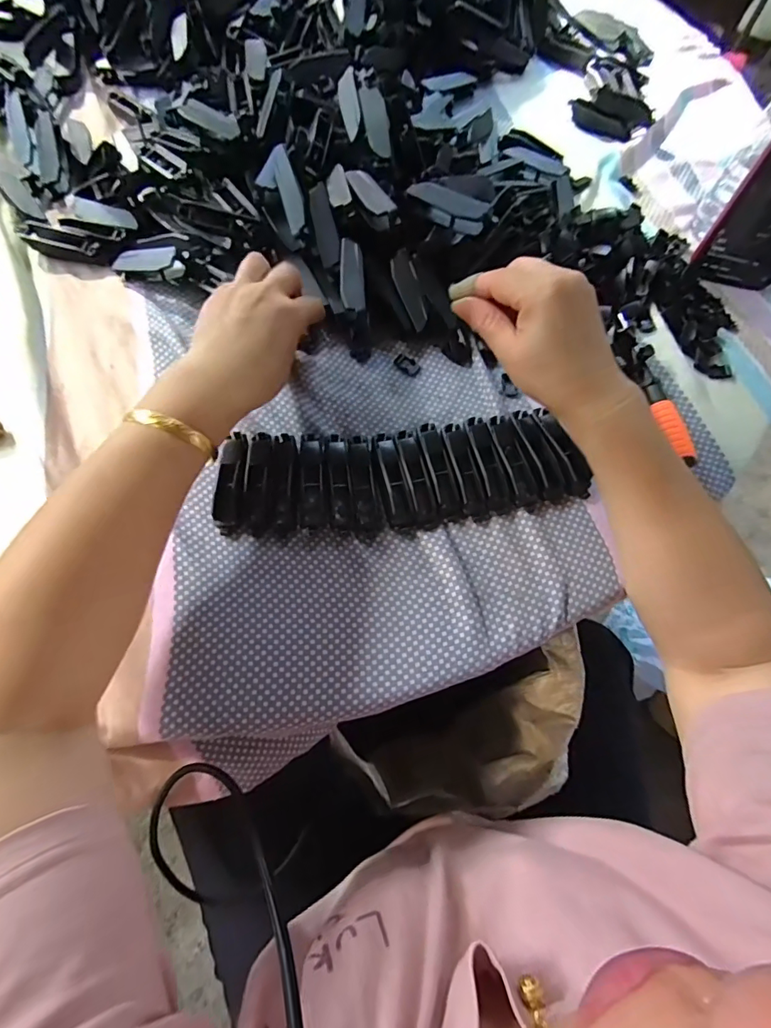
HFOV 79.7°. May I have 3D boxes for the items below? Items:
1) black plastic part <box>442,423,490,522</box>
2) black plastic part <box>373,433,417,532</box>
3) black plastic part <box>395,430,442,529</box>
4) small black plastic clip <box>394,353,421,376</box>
[{"bbox_3d":[0.057,-0.033,0.341,0.017,0.016,0.076,-15,71,-7],"label":"black plastic part"},{"bbox_3d":[0.006,-0.025,0.336,0.016,0.017,0.075,-12,71,-6],"label":"black plastic part"},{"bbox_3d":[0.022,-0.028,0.339,0.016,0.014,0.077,-14,71,-6],"label":"black plastic part"},{"bbox_3d":[0.018,-0.123,0.378,0.022,0.004,0.013,38,73,14],"label":"small black plastic clip"}]

